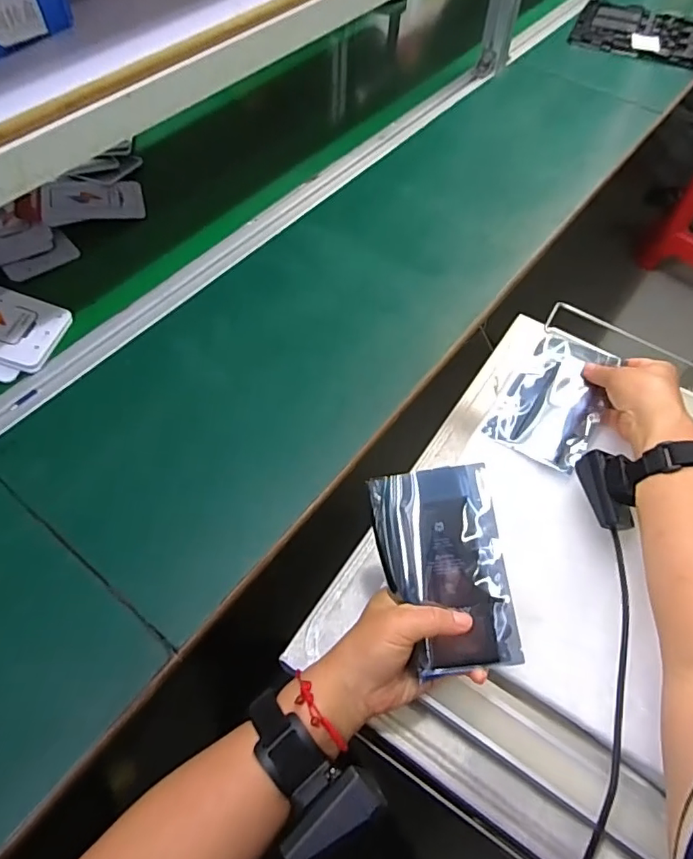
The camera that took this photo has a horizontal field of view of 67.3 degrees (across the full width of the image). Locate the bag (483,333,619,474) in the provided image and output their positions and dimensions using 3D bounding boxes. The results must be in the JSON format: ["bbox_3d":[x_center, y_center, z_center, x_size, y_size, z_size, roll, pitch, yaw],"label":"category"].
[{"bbox_3d":[0.219,-0.033,0.545,0.096,0.018,0.142,27,75,23],"label":"bag"}]

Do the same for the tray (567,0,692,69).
[{"bbox_3d":[0.615,-0.817,1.066,0.274,0.021,0.212,22,63,12],"label":"tray"}]

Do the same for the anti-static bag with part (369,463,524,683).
[{"bbox_3d":[0.072,0.104,0.393,0.090,0.016,0.144,-8,79,0],"label":"anti-static bag with part"}]

